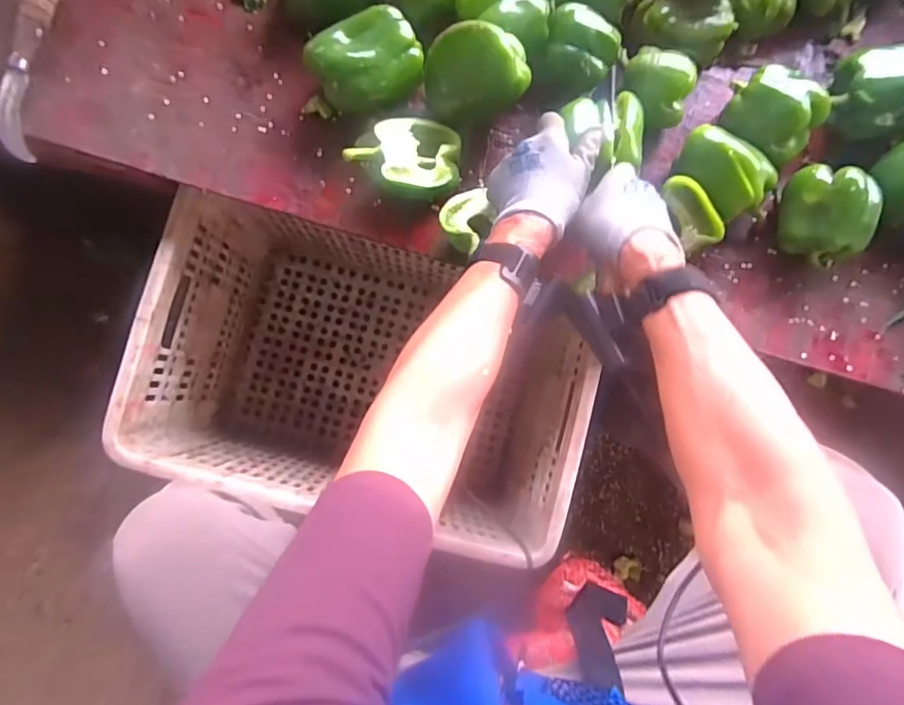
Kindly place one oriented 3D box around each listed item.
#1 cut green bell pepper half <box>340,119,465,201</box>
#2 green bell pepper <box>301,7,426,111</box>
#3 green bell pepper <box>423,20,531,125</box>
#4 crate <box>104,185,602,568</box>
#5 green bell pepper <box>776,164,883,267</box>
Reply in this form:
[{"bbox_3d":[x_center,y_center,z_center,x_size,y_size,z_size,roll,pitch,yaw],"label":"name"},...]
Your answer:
[{"bbox_3d":[-0.049,-0.198,0.548,0.114,0.055,0.083,2,83,-4],"label":"cut green bell pepper half"},{"bbox_3d":[-0.091,-0.301,0.567,0.114,0.081,0.082,-29,87,-7],"label":"green bell pepper"},{"bbox_3d":[0.024,-0.281,0.550,0.109,0.095,0.074,11,83,-3],"label":"green bell pepper"},{"bbox_3d":[-0.112,0.021,0.777,0.540,0.354,0.380,16,83,-2],"label":"crate"},{"bbox_3d":[0.407,-0.150,0.580,0.083,0.085,0.088,13,83,-3],"label":"green bell pepper"}]

